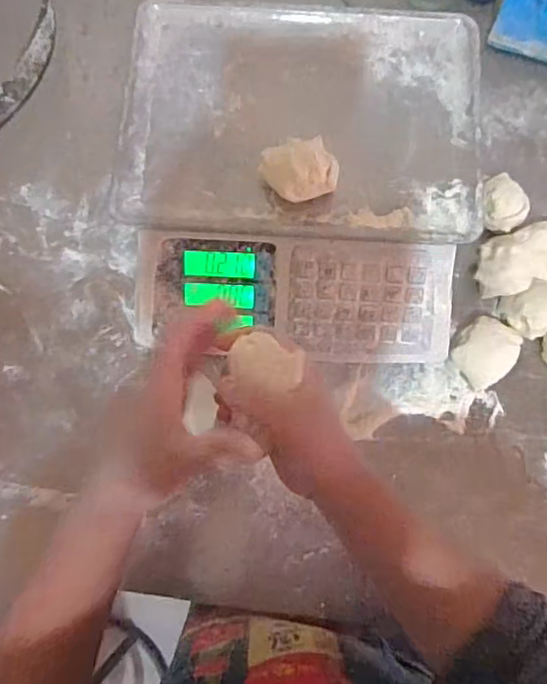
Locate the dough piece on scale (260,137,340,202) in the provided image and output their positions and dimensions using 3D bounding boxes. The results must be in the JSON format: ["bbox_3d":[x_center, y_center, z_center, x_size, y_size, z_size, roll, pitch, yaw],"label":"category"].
[{"bbox_3d":[0.024,-0.155,0.526,0.065,0.041,0.056,-23,77,-5],"label":"dough piece on scale"}]

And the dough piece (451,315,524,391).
[{"bbox_3d":[0.220,0.010,0.596,0.065,0.028,0.057,-40,79,-9],"label":"dough piece"}]

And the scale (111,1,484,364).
[{"bbox_3d":[0.025,-0.163,0.584,0.335,0.135,0.334,3,76,1],"label":"scale"}]

